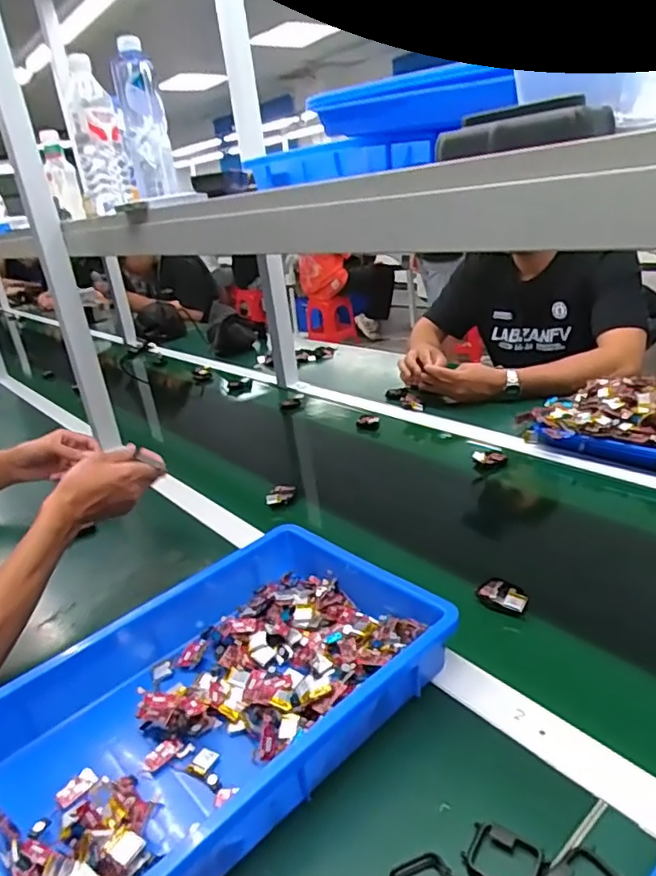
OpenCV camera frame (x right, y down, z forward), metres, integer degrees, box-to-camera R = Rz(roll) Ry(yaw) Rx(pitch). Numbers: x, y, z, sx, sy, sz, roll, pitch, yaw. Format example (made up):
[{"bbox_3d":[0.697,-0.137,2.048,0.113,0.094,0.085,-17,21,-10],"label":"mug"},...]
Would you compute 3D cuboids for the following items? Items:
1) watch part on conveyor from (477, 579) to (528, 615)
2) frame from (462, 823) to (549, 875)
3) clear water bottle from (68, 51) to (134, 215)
[{"bbox_3d":[0.179,0.159,0.596,0.051,0.016,0.031,11,29,37],"label":"watch part on conveyor"},{"bbox_3d":[0.111,0.263,0.369,0.047,0.004,0.039,9,28,34],"label":"frame"},{"bbox_3d":[-0.355,-0.462,0.913,0.067,0.202,0.067,-13,24,-14],"label":"clear water bottle"}]

